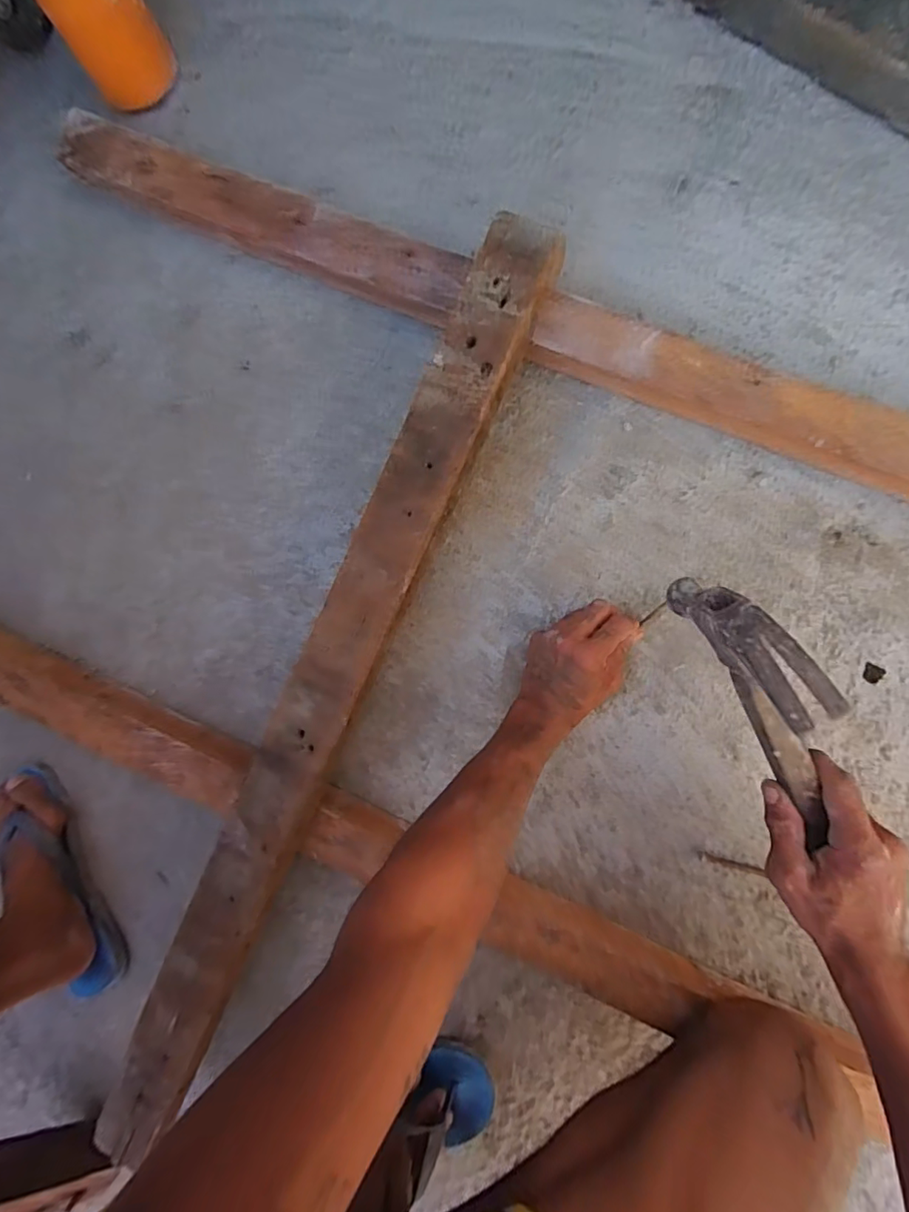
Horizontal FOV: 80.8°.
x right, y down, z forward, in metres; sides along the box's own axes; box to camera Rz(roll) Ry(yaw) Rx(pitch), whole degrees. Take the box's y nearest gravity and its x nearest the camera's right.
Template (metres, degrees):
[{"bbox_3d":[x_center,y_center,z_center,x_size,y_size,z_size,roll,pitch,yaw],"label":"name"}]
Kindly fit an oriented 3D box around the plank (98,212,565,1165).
[{"bbox_3d":[-0.114,0.083,0.458,0.064,0.028,0.834,26,95,8],"label":"plank"}]

